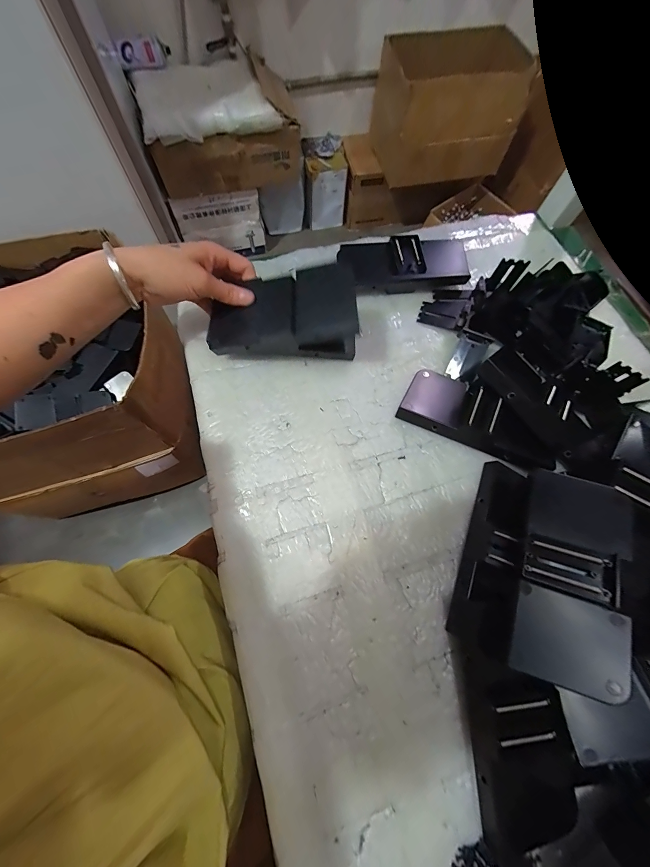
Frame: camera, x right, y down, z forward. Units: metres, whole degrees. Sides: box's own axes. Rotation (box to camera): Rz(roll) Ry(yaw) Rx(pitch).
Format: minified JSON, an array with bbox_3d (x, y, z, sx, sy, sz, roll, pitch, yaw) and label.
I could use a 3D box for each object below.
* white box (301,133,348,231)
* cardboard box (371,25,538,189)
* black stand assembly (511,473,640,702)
[{"bbox_3d":[-0.004,-1.121,1.433,0.174,0.250,0.210,-8,70,-6],"label":"white box"},{"bbox_3d":[0.469,-1.209,1.212,0.499,0.321,0.310,-8,70,-6],"label":"cardboard box"},{"bbox_3d":[0.198,0.110,0.251,0.070,0.023,0.159,12,65,27],"label":"black stand assembly"}]

